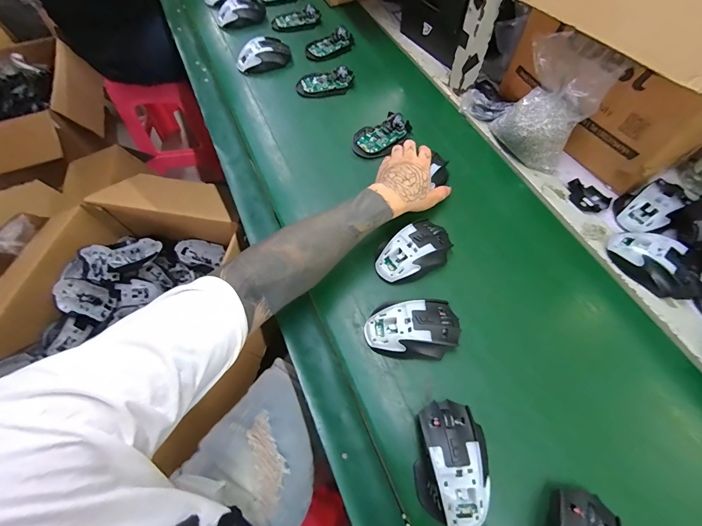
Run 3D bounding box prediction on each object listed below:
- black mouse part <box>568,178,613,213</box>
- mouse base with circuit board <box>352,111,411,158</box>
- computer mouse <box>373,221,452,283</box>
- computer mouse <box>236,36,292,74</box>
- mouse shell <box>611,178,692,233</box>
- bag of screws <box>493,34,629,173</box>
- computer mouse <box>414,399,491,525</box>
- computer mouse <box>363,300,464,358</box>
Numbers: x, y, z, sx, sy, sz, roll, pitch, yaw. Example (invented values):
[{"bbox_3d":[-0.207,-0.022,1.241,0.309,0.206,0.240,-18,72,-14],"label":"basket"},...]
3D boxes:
[{"bbox_3d":[0.378,-0.109,0.531,0.049,0.012,0.063,-31,66,-15],"label":"black mouse part"},{"bbox_3d":[0.054,-0.235,0.603,0.108,0.029,0.068,-38,68,-18],"label":"mouse base with circuit board"},{"bbox_3d":[0.090,-0.017,0.473,0.111,0.032,0.067,-31,66,-15],"label":"computer mouse"},{"bbox_3d":[-0.187,-0.445,0.711,0.118,0.038,0.075,-21,64,-10],"label":"computer mouse"},{"bbox_3d":[0.448,-0.087,0.500,0.104,0.035,0.070,-35,67,-17],"label":"mouse shell"},{"bbox_3d":[0.306,-0.245,0.522,0.124,0.156,0.112,29,66,15],"label":"bag of screws"},{"bbox_3d":[0.107,0.212,0.353,0.070,0.040,0.115,3,62,2],"label":"computer mouse"},{"bbox_3d":[0.078,0.083,0.417,0.115,0.034,0.067,-8,62,-4],"label":"computer mouse"}]

